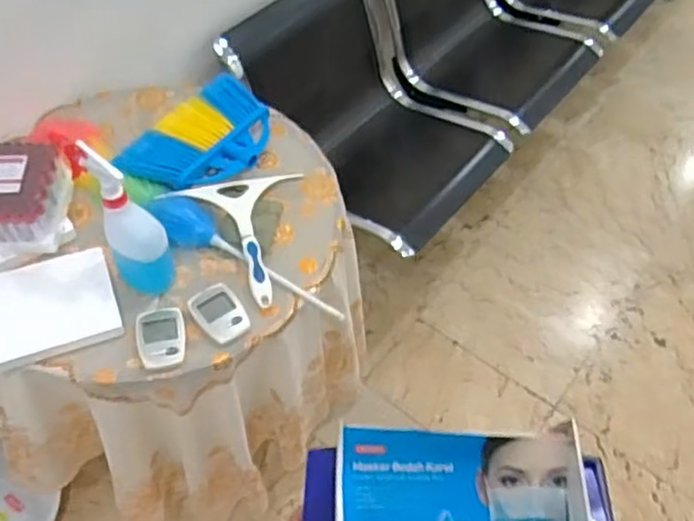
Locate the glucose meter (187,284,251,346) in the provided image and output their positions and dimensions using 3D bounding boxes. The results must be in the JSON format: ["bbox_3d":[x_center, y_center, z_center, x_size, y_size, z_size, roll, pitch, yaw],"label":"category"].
[{"bbox_3d":[-0.176,0.072,0.947,0.061,0.014,0.086,-29,60,-22],"label":"glucose meter"}]

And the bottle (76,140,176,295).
[{"bbox_3d":[-0.282,-0.049,0.898,0.073,0.210,0.092,-31,60,-23],"label":"bottle"}]

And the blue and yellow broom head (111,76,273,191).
[{"bbox_3d":[-0.234,-0.197,1.129,0.171,0.039,0.267,31,58,19],"label":"blue and yellow broom head"}]

